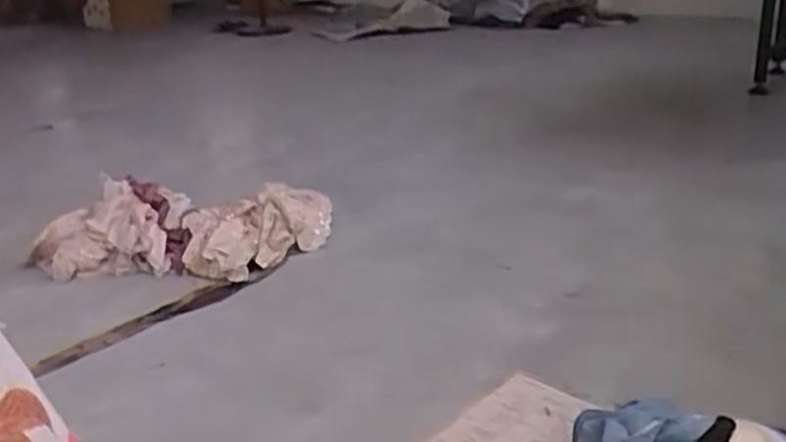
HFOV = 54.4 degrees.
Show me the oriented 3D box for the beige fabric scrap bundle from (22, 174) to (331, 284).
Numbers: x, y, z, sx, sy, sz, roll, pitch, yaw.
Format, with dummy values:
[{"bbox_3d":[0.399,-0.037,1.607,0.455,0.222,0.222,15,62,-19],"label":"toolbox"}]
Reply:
[{"bbox_3d":[-0.508,0.028,1.849,0.660,0.194,0.232,-1,23,7],"label":"beige fabric scrap bundle"}]

